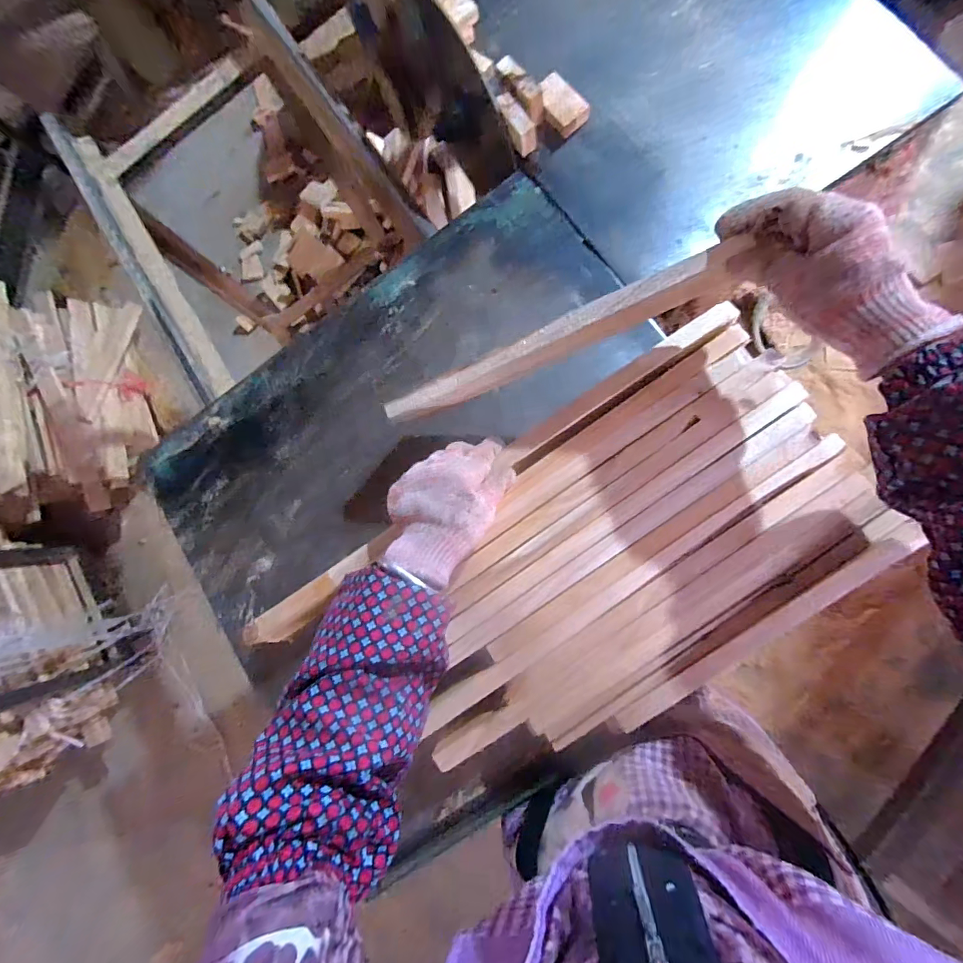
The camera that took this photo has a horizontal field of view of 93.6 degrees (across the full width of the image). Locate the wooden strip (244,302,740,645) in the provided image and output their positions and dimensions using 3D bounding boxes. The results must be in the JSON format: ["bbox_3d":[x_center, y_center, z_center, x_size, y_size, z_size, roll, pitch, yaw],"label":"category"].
[{"bbox_3d":[0.001,-0.001,0.454,0.576,0.021,0.031,-34,81,3],"label":"wooden strip"}]

